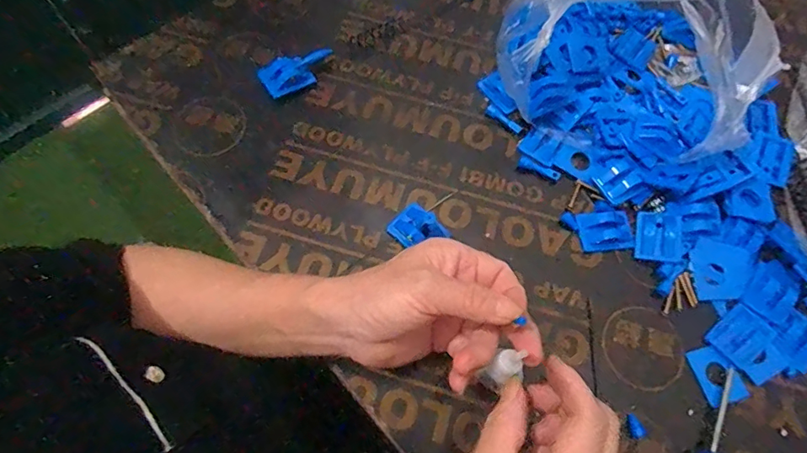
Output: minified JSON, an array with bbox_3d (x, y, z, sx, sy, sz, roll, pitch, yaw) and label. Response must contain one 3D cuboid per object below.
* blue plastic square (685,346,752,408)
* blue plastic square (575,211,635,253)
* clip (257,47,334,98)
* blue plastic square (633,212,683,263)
[{"bbox_3d":[0.238,0.112,0.378,0.030,0.008,0.042,-15,68,-8],"label":"blue plastic square"},{"bbox_3d":[0.170,0.004,0.420,0.041,0.006,0.034,-3,67,-3],"label":"blue plastic square"},{"bbox_3d":[-0.098,-0.145,0.466,0.070,0.016,0.029,-27,70,-13],"label":"clip"},{"bbox_3d":[0.213,0.009,0.416,0.038,0.005,0.041,7,67,1],"label":"blue plastic square"}]

